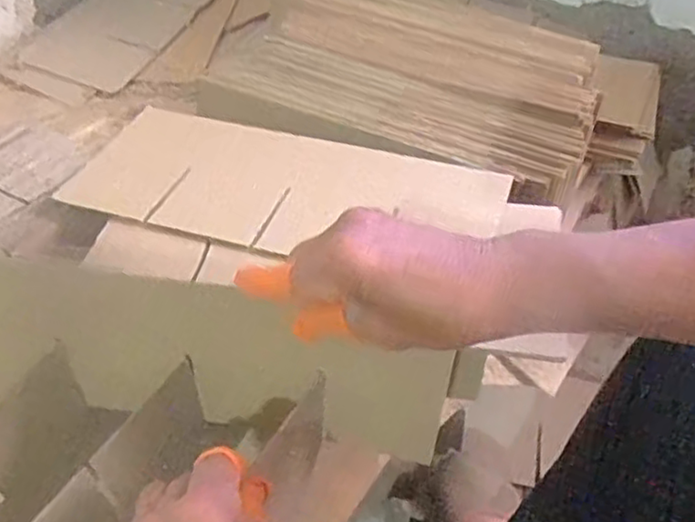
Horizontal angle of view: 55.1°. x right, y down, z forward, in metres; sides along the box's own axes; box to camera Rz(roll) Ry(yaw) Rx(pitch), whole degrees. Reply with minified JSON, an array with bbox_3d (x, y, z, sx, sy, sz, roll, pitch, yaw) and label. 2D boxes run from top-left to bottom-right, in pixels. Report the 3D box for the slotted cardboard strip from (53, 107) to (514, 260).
[{"bbox_3d":[-0.047,-0.056,0.506,0.315,0.008,0.131,15,50,12],"label":"slotted cardboard strip"}]

